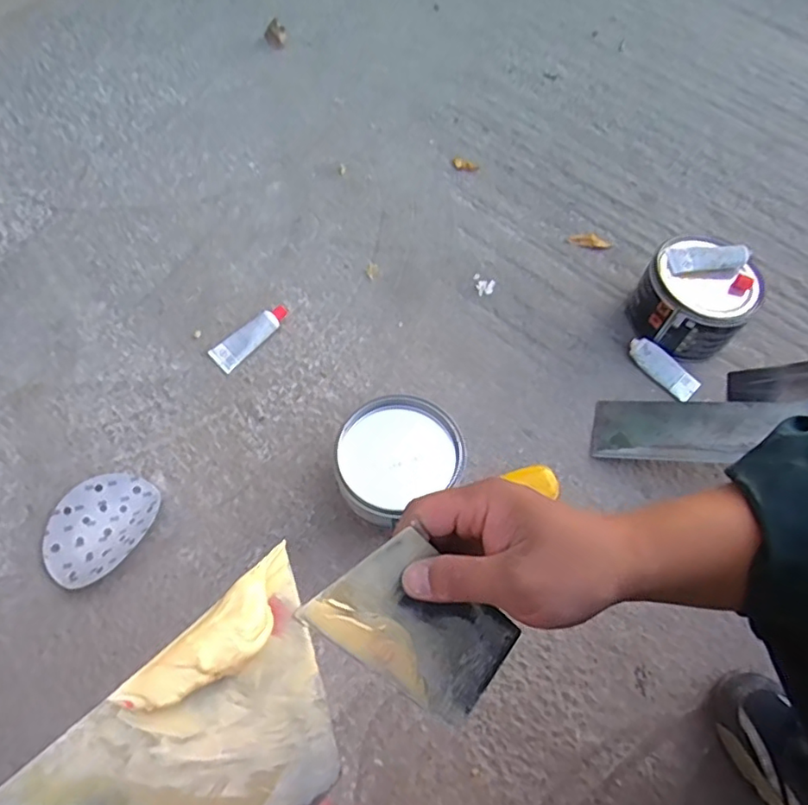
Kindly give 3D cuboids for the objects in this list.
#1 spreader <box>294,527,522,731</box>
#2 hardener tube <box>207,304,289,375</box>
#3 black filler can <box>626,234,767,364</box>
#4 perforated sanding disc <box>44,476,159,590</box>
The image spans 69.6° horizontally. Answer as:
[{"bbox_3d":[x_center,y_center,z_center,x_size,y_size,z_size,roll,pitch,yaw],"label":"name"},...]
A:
[{"bbox_3d":[0.011,0.129,0.333,0.138,0.004,0.069,48,71,-27],"label":"spreader"},{"bbox_3d":[-0.222,-0.100,0.840,0.048,0.023,0.125,40,67,18],"label":"hardener tube"},{"bbox_3d":[0.410,-0.147,0.834,0.146,0.107,0.151,1,61,-2],"label":"black filler can"},{"bbox_3d":[-0.372,0.146,0.704,0.129,0.034,0.141,1,61,-2],"label":"perforated sanding disc"}]

